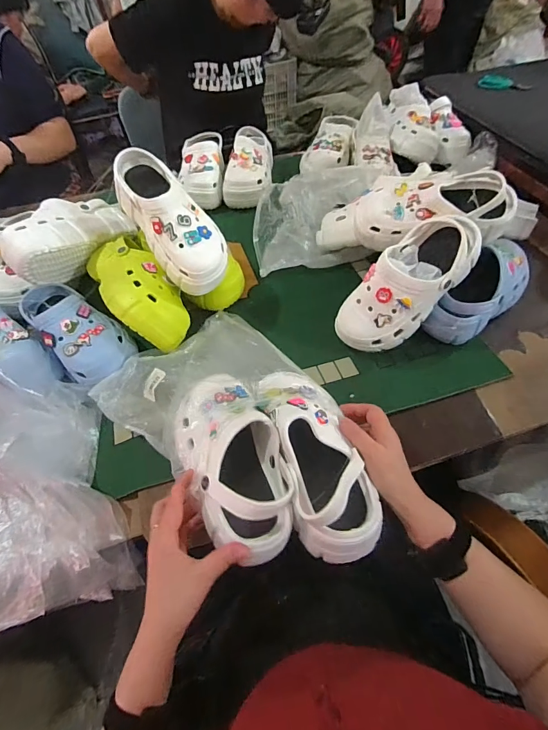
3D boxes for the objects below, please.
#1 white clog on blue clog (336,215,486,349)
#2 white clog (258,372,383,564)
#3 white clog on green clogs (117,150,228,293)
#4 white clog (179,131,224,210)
[{"bbox_3d":[0.209,-0.125,0.597,0.242,0.099,0.097,-46,63,15],"label":"white clog on blue clog"},{"bbox_3d":[0.050,0.097,0.455,0.098,0.075,0.248,-13,53,-8],"label":"white clog"},{"bbox_3d":[-0.167,-0.245,0.621,0.109,0.093,0.259,-33,88,-19],"label":"white clog on green clogs"},{"bbox_3d":[-0.181,-0.493,0.955,0.109,0.089,0.236,-6,53,0],"label":"white clog"}]

